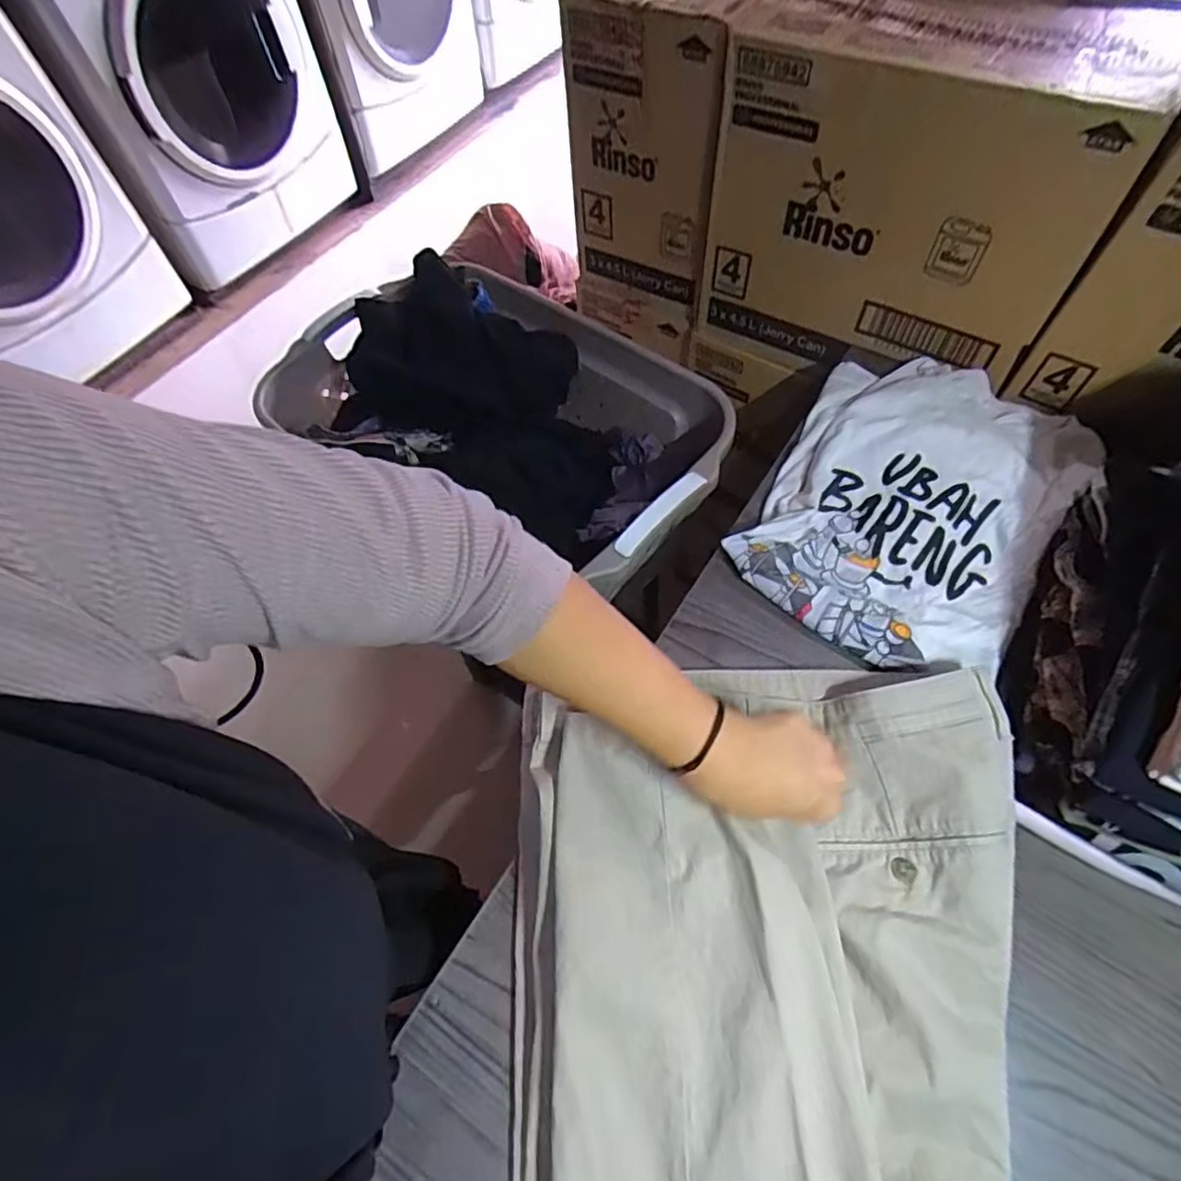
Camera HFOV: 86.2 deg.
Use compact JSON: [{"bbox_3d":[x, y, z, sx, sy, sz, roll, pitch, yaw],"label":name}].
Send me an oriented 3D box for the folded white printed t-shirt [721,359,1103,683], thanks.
[{"bbox_3d":[0.323,-0.098,0.635,0.260,0.035,0.363,31,66,18],"label":"folded white printed t-shirt"}]

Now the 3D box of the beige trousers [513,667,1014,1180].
[{"bbox_3d":[0.113,0.290,0.404,0.341,0.077,0.526,2,60,4],"label":"beige trousers"}]

